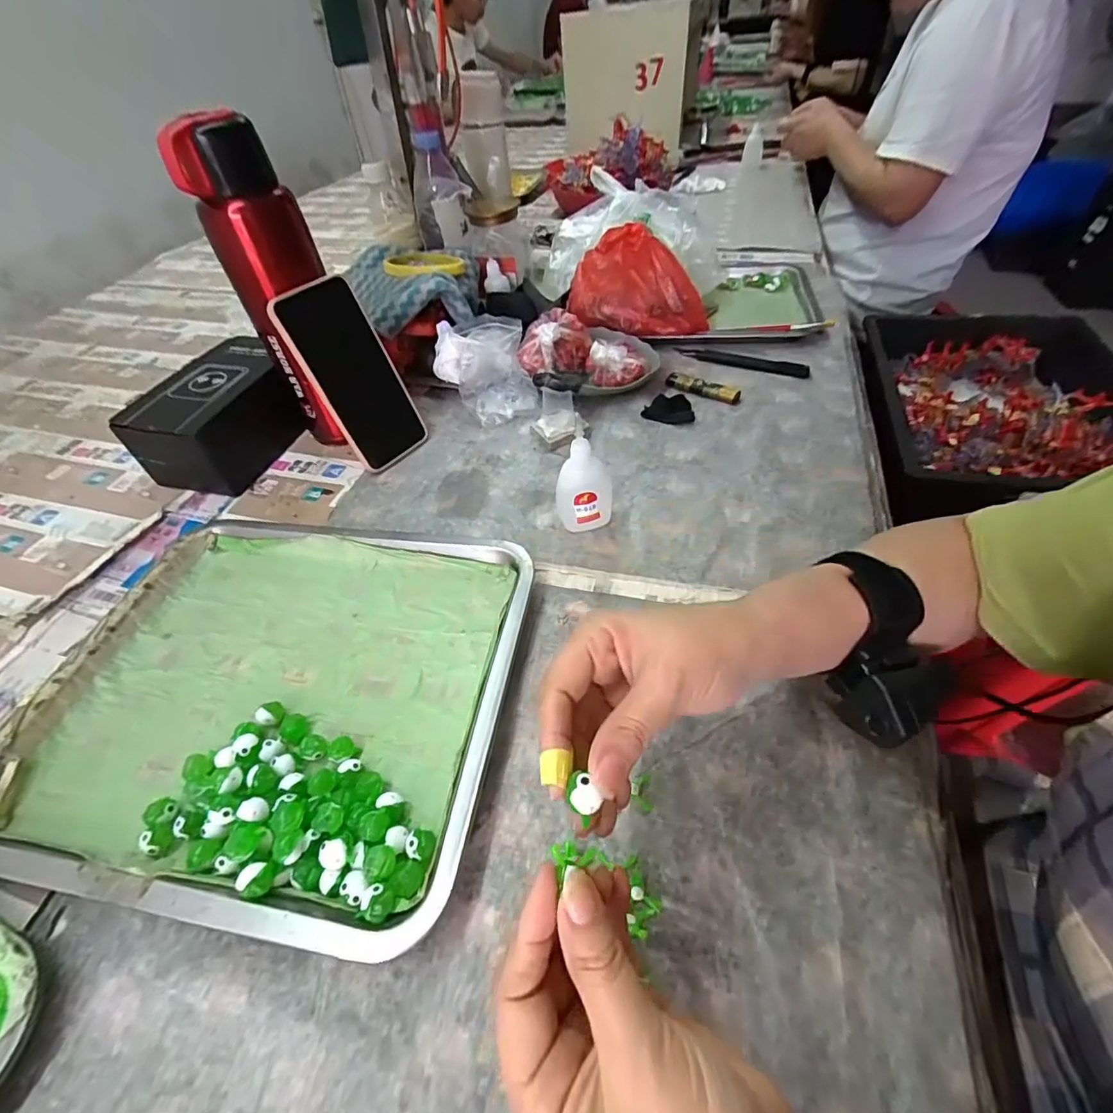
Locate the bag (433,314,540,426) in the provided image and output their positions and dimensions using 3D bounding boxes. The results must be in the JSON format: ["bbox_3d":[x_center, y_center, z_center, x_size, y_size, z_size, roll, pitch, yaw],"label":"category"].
[{"bbox_3d":[-0.080,-0.205,0.547,0.099,0.071,0.108,-15,49,-8],"label":"bag"}]

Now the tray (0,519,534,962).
[{"bbox_3d":[-0.182,0.081,0.336,0.298,0.023,0.257,5,50,9],"label":"tray"}]

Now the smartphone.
[{"bbox_3d":[-0.188,-0.166,0.468,0.014,0.162,0.076,13,50,41],"label":"smartphone"}]

